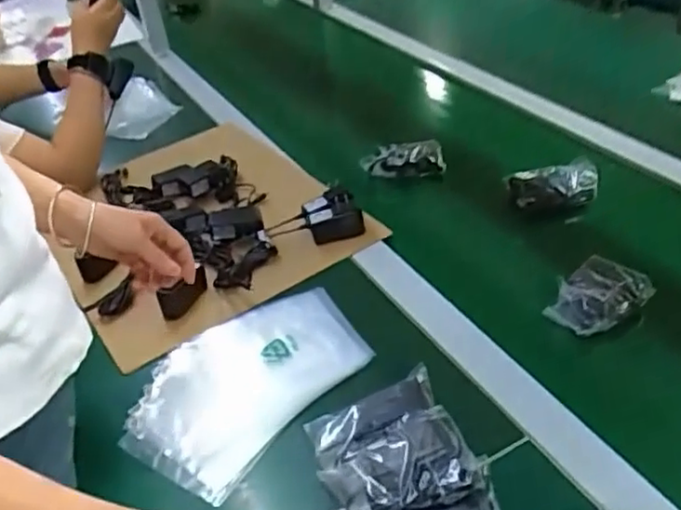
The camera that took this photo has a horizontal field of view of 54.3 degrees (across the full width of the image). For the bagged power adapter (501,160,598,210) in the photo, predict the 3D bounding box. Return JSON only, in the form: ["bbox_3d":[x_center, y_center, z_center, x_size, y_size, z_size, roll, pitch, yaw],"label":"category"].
[{"bbox_3d":[0.297,-0.096,0.930,0.116,0.045,0.053,-5,34,-2],"label":"bagged power adapter"}]

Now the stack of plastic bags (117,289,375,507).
[{"bbox_3d":[-0.106,0.133,0.738,0.170,0.028,0.266,33,60,33],"label":"stack of plastic bags"}]

